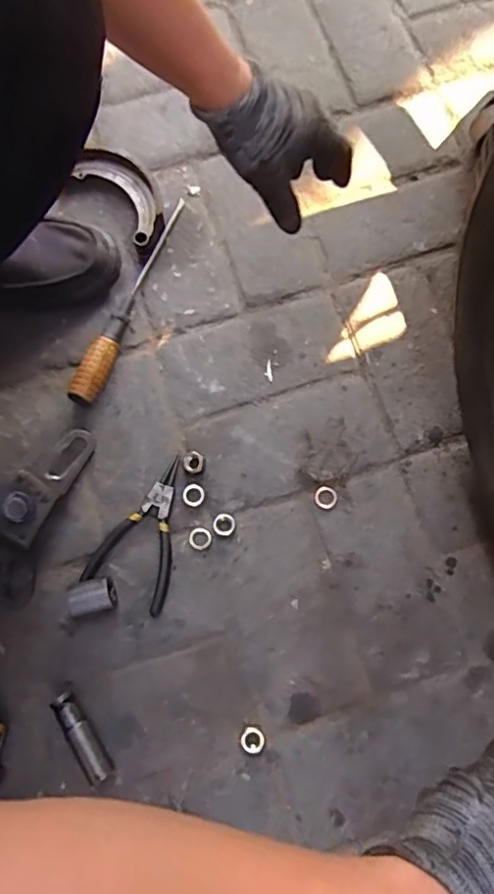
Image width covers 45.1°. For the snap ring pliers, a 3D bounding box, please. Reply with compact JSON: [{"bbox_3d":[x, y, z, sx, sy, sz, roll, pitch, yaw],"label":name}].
[{"bbox_3d":[-0.093,0.078,0.569,0.082,0.010,0.138,22,77,5],"label":"snap ring pliers"}]

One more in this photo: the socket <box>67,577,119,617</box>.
[{"bbox_3d":[-0.141,0.138,0.549,0.043,0.027,0.027,-11,76,-3],"label":"socket"}]

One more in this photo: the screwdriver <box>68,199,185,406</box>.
[{"bbox_3d":[-0.115,-0.155,0.623,0.031,0.028,0.250,24,77,6],"label":"screwdriver"}]

